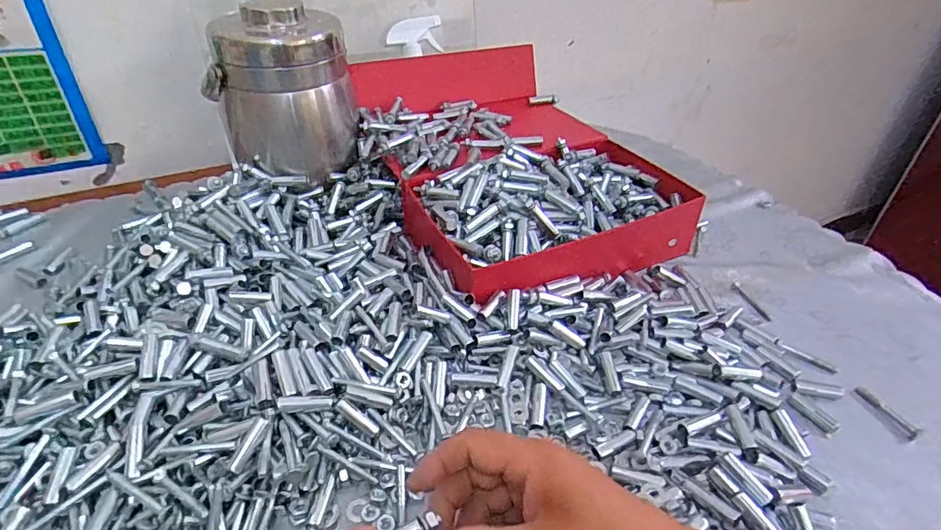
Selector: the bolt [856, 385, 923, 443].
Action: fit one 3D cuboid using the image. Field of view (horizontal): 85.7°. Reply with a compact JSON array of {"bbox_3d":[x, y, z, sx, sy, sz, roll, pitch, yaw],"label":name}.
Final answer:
[{"bbox_3d":[0.359,0.127,0.439,0.012,0.007,0.052,-18,42,-22],"label":"bolt"}]

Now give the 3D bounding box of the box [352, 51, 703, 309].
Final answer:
[{"bbox_3d":[0.047,-0.149,0.655,0.311,0.107,0.427,-13,41,-18],"label":"box"}]

